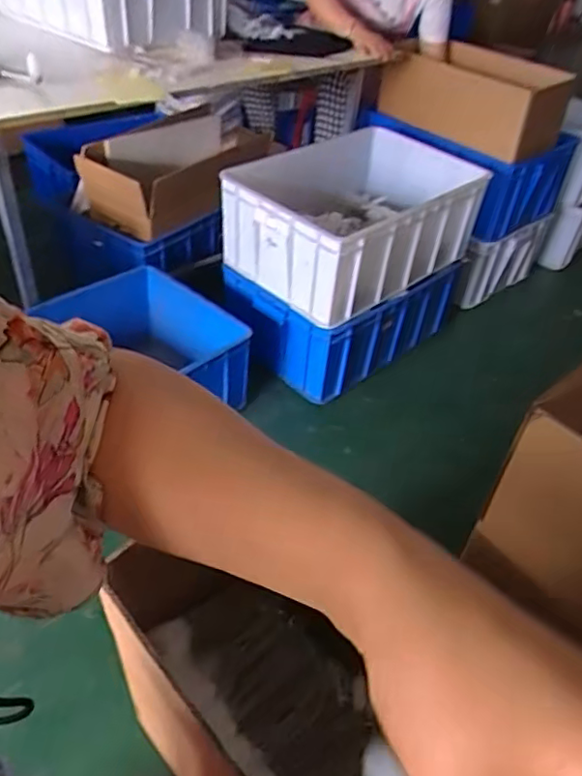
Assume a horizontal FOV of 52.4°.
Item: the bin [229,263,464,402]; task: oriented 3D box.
[{"bbox_3d":[0.158,-0.242,1.693,0.569,0.227,0.404,-28,51,-32],"label":"bin"}]

